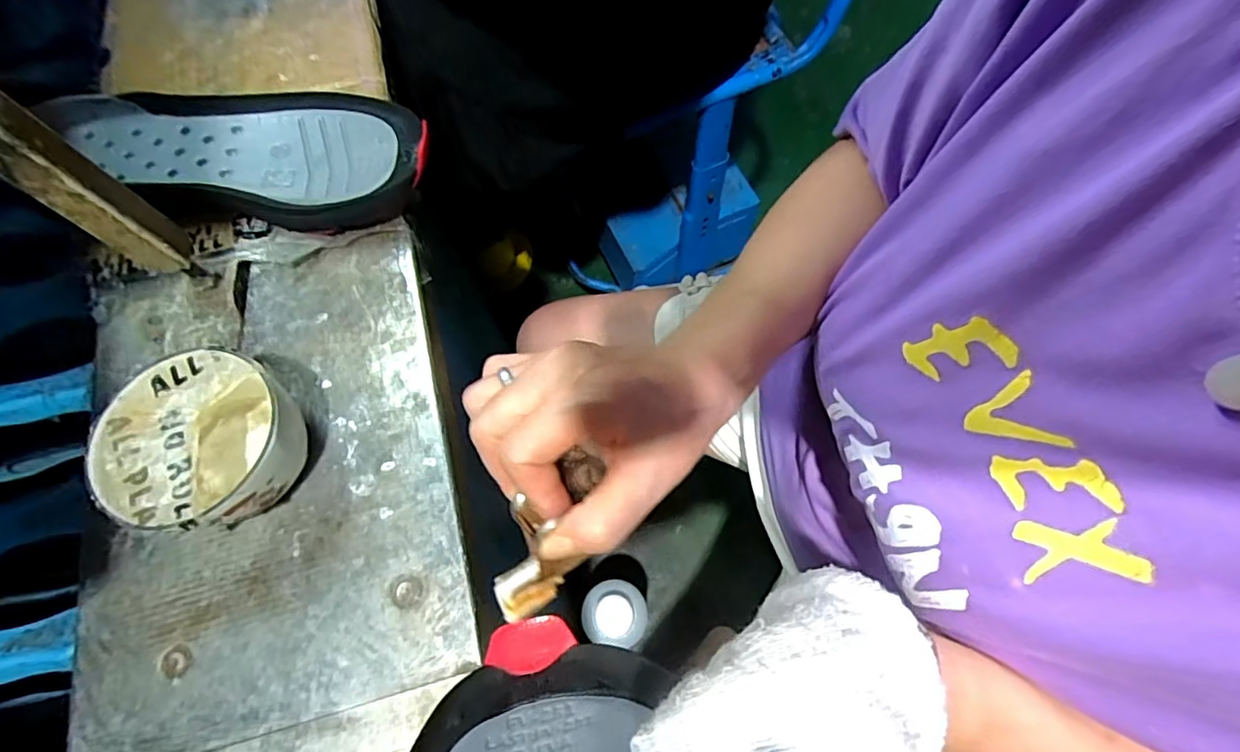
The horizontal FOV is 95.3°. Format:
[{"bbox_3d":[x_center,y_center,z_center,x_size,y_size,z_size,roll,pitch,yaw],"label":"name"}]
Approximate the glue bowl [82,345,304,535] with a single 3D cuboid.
[{"bbox_3d":[-0.253,0.045,0.355,0.102,0.060,0.101,0,68,1],"label":"glue bowl"}]

